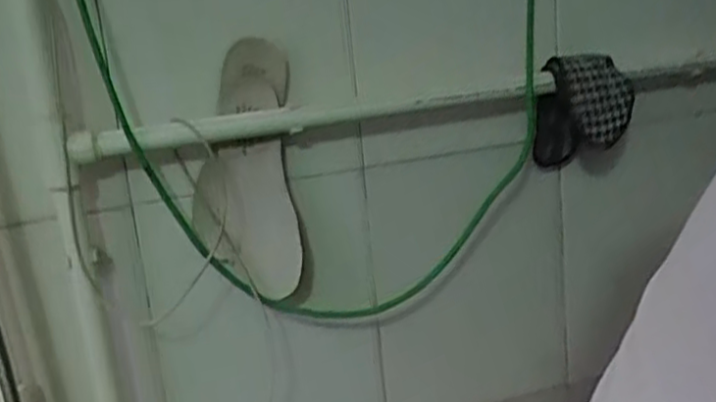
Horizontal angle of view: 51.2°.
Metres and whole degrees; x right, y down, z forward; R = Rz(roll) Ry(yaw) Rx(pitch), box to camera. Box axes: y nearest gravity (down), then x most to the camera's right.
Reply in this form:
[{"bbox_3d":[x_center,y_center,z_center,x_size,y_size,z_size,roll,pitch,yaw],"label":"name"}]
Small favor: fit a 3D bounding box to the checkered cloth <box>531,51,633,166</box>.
[{"bbox_3d":[0.251,-0.103,0.835,0.101,0.118,0.055,0,15,20],"label":"checkered cloth"}]

